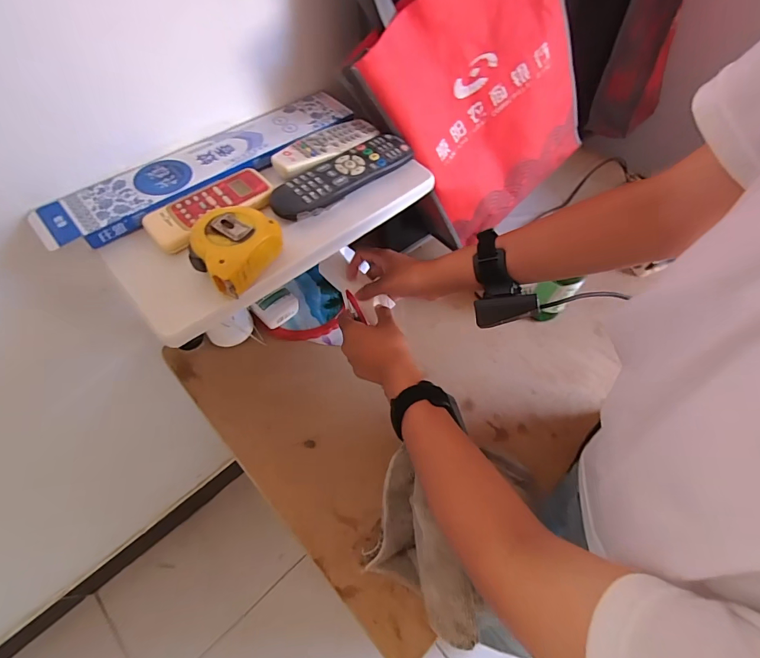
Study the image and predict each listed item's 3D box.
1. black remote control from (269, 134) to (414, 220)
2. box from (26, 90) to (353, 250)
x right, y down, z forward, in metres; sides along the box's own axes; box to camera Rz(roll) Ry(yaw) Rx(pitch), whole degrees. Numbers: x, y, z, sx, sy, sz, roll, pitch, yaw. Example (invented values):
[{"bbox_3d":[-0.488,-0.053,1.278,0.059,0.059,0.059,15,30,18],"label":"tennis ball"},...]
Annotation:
[{"bbox_3d":[-0.043,-0.180,0.462,0.187,0.017,0.053,-39,69,-21],"label":"black remote control"},{"bbox_3d":[-0.191,-0.193,0.456,0.361,0.022,0.075,-40,69,-22],"label":"box"}]

